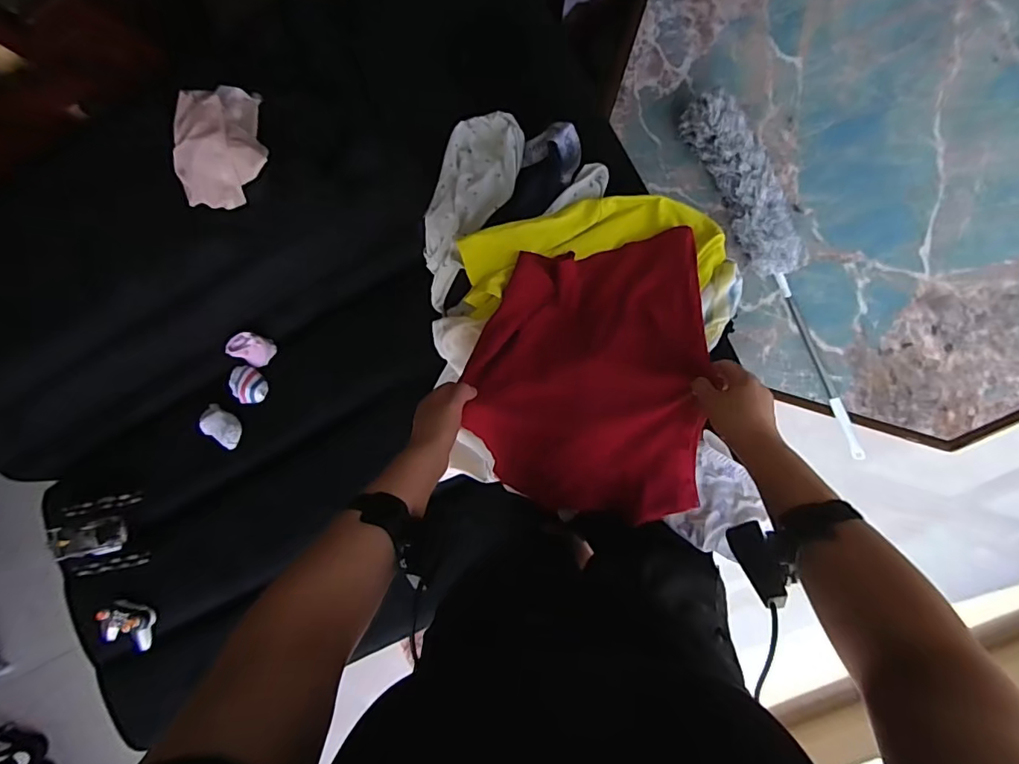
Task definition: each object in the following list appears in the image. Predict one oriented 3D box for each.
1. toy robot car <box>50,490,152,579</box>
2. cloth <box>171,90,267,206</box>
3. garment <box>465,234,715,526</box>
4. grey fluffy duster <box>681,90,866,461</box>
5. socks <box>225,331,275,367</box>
[{"bbox_3d":[-0.875,0.328,1.058,0.200,0.065,0.152,-13,87,9],"label":"toy robot car"},{"bbox_3d":[-0.426,-0.349,0.736,0.143,0.047,0.168,7,90,10],"label":"cloth"},{"bbox_3d":[0.100,-0.005,0.659,0.283,0.071,0.357,2,89,10],"label":"garment"},{"bbox_3d":[0.540,-0.217,0.955,0.117,0.079,0.731,-26,85,9],"label":"grey fluffy duster"},{"bbox_3d":[-0.545,-0.075,1.053,0.037,0.089,0.063,35,96,43],"label":"socks"}]

